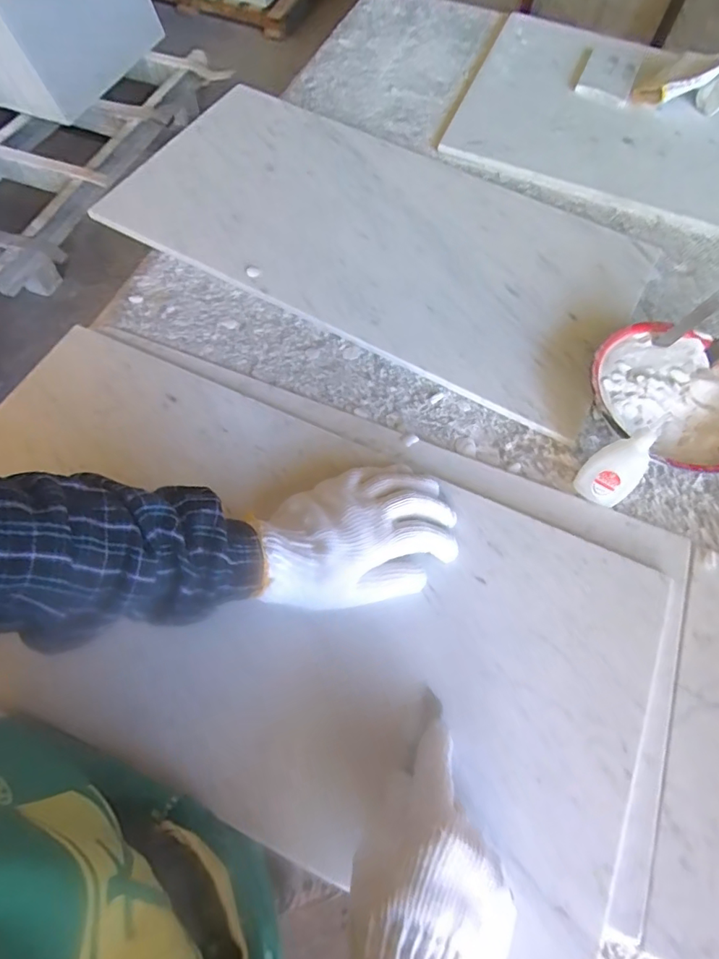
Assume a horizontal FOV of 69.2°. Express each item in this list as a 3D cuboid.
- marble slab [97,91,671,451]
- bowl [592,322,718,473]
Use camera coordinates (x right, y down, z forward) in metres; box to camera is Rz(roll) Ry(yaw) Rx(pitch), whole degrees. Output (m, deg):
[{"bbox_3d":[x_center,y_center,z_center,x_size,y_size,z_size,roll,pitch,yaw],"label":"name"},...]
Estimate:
[{"bbox_3d":[0.023,-0.288,0.607,0.599,0.025,0.293,26,67,10],"label":"marble slab"},{"bbox_3d":[0.305,-0.074,0.512,0.150,0.048,0.164,-41,73,-18],"label":"bowl"}]

